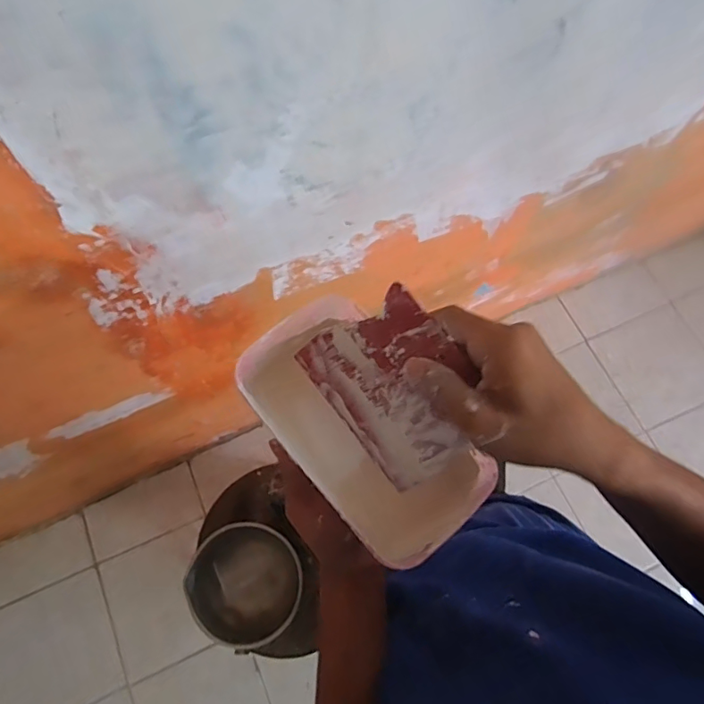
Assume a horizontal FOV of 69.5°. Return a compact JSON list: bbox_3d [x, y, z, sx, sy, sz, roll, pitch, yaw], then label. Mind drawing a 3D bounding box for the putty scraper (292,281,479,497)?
[{"bbox_3d":[0.029,0.025,0.340,0.120,0.104,0.005,52,35,2],"label":"putty scraper"}]

